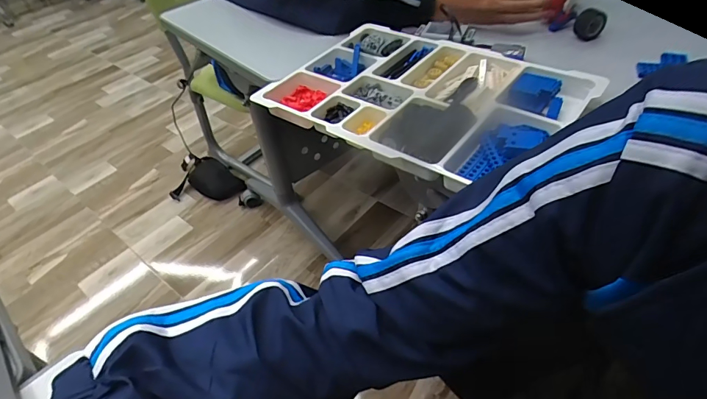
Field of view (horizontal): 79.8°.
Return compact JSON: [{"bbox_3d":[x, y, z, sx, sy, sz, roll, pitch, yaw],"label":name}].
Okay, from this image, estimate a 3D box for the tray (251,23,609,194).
[{"bbox_3d":[0.090,-0.144,0.568,0.376,0.041,0.282,26,53,30],"label":"tray"}]

